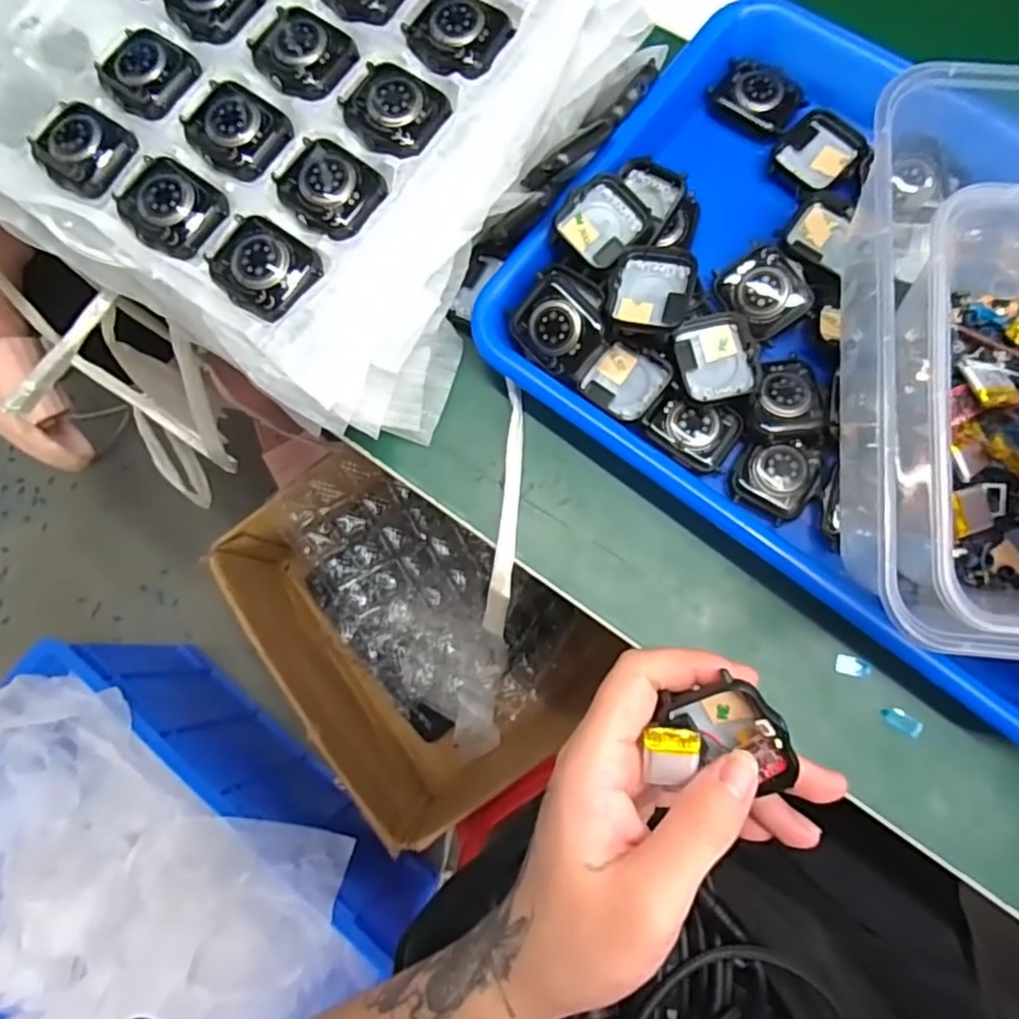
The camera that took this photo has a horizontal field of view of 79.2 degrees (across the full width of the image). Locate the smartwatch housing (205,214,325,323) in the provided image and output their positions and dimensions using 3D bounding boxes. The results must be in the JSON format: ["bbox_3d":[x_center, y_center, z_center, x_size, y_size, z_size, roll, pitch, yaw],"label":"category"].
[{"bbox_3d":[-0.109,-0.107,0.269,0.048,0.007,0.038,34,83,10],"label":"smartwatch housing"}]

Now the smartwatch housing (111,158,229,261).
[{"bbox_3d":[-0.152,-0.135,0.278,0.046,0.009,0.037,34,83,10],"label":"smartwatch housing"}]

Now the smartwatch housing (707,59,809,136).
[{"bbox_3d":[0.135,-0.225,0.333,0.045,0.012,0.033,36,84,11],"label":"smartwatch housing"}]

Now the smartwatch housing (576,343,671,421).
[{"bbox_3d":[0.056,-0.064,0.307,0.040,0.014,0.035,31,92,15],"label":"smartwatch housing"}]

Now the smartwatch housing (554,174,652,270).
[{"bbox_3d":[0.046,-0.143,0.306,0.039,0.009,0.046,36,83,11],"label":"smartwatch housing"}]

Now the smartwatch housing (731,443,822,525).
[{"bbox_3d":[0.127,-0.015,0.294,0.035,0.008,0.035,28,82,10],"label":"smartwatch housing"}]

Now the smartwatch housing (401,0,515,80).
[{"bbox_3d":[-0.024,-0.219,0.284,0.045,0.007,0.038,33,83,10],"label":"smartwatch housing"}]

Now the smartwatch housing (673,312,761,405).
[{"bbox_3d":[0.100,-0.073,0.298,0.036,0.010,0.043,-8,78,3],"label":"smartwatch housing"}]

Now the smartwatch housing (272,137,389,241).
[{"bbox_3d":[-0.081,-0.143,0.275,0.048,0.005,0.037,37,84,11],"label":"smartwatch housing"}]

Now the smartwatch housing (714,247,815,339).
[{"bbox_3d":[0.126,-0.109,0.305,0.035,0.013,0.042,-32,78,-2],"label":"smartwatch housing"}]

